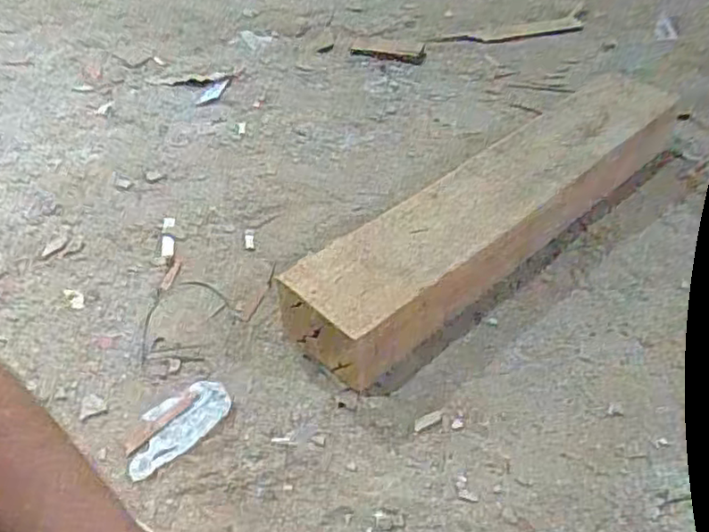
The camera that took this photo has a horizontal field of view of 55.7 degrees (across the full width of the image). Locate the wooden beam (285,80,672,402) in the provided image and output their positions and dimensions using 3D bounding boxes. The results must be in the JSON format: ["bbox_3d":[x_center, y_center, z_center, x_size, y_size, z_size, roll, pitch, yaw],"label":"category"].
[{"bbox_3d":[0.171,-0.076,0.733,0.577,0.092,0.128,-32,51,-30],"label":"wooden beam"}]

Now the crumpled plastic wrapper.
[{"bbox_3d":[-0.153,0.133,0.569,0.100,0.006,0.052,-32,51,-30],"label":"crumpled plastic wrapper"}]

